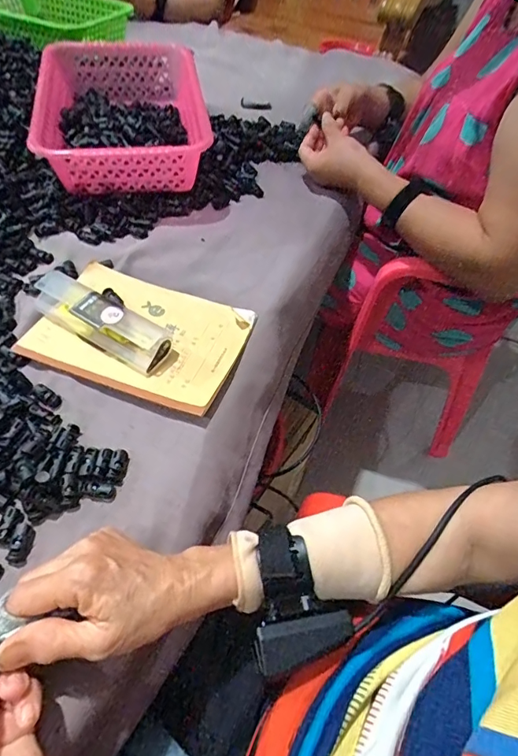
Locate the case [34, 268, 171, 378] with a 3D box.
[{"bbox_3d":[-0.163,-0.059,0.462,0.153,0.033,0.042,29,53,16],"label":"case"}]

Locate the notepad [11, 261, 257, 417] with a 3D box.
[{"bbox_3d":[-0.125,-0.047,0.478,0.209,0.017,0.143,20,55,9],"label":"notepad"}]

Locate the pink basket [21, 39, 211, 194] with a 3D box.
[{"bbox_3d":[-0.189,-0.362,0.641,0.212,0.097,0.298,-6,55,-10],"label":"pink basket"}]

